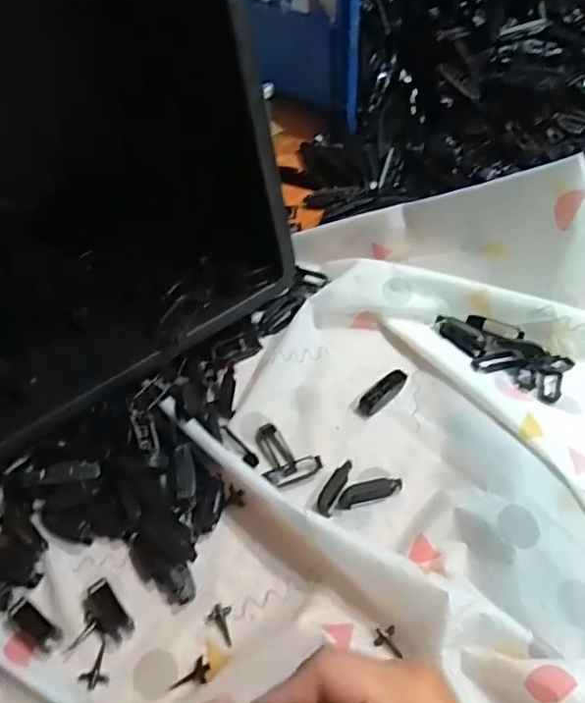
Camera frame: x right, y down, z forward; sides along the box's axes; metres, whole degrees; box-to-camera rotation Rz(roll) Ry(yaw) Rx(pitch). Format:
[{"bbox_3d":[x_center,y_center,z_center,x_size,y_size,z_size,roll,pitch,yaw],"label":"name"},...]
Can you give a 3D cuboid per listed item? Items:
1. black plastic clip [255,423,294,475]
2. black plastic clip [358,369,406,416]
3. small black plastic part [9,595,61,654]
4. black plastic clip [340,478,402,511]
[{"bbox_3d":[-0.017,0.091,0.513,0.023,0.006,0.053,-26,54,-16],"label":"black plastic clip"},{"bbox_3d":[0.087,0.039,0.533,0.058,0.009,0.021,-38,58,-24],"label":"black plastic clip"},{"bbox_3d":[-0.198,0.210,0.424,0.047,0.004,0.016,28,58,25],"label":"small black plastic part"},{"bbox_3d":[0.067,0.120,0.476,0.056,0.013,0.015,-16,51,-8],"label":"black plastic clip"}]

